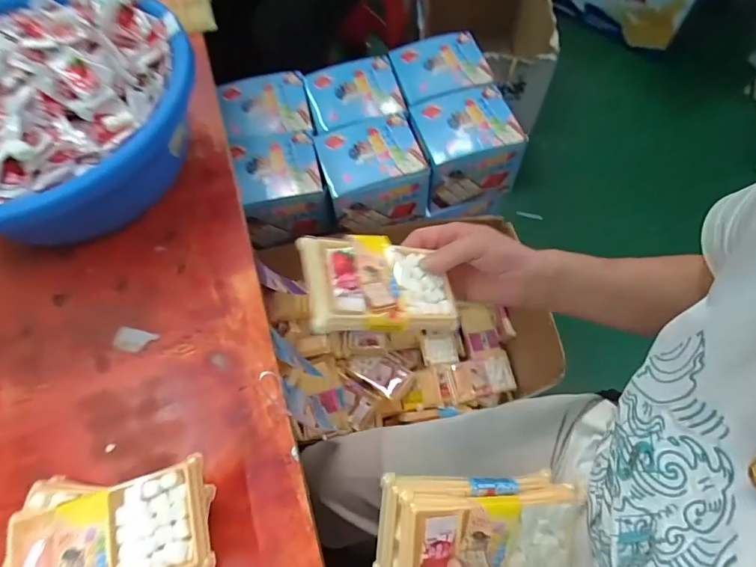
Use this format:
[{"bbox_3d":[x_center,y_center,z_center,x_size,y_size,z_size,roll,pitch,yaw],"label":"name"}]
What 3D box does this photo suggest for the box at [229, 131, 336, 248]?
[{"bbox_3d":[-0.163,-0.169,0.771,0.145,0.106,0.150,-9,64,-4],"label":"box"}]

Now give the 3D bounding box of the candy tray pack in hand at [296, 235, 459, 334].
[{"bbox_3d":[0.004,0.000,0.364,0.132,0.012,0.084,1,65,-31],"label":"candy tray pack in hand"}]

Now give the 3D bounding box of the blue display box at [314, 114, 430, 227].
[{"bbox_3d":[-0.012,-0.198,0.784,0.178,0.108,0.149,-11,64,-5],"label":"blue display box"}]

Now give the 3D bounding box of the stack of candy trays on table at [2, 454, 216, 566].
[{"bbox_3d":[-0.193,0.192,0.333,0.138,0.059,0.094,-8,64,-4],"label":"stack of candy trays on table"}]

